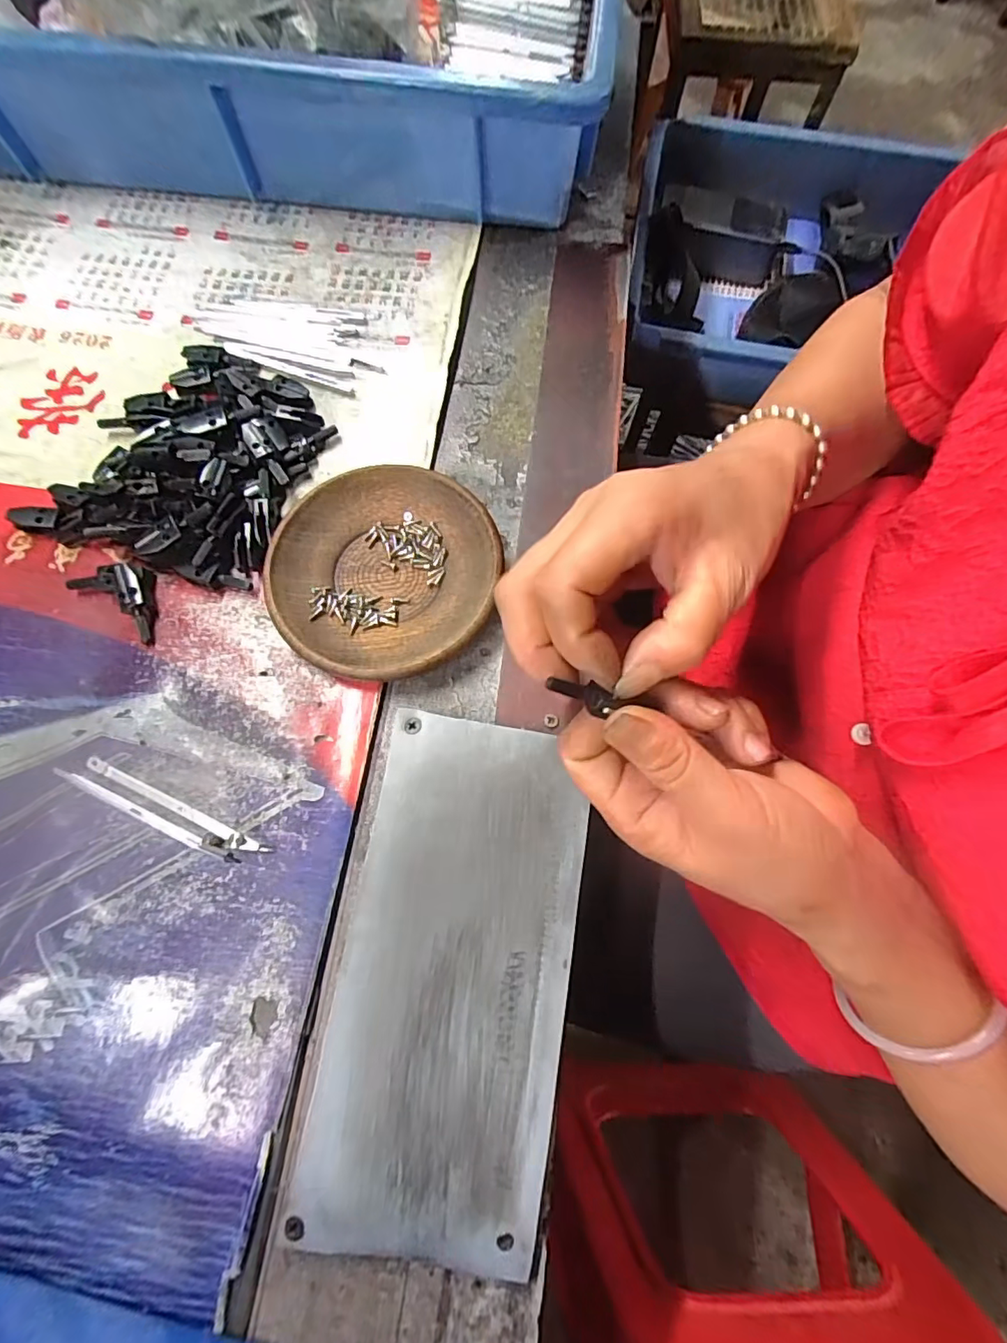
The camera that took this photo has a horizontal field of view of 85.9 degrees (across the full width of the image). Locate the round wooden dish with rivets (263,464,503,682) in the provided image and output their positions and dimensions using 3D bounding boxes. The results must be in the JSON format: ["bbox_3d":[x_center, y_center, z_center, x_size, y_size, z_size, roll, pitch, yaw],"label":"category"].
[{"bbox_3d":[-0.060,-0.051,0.275,0.110,0.018,0.114,0,73,0],"label":"round wooden dish with rivets"}]

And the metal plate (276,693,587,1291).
[{"bbox_3d":[-0.020,0.119,0.224,0.093,0.005,0.196,9,72,3],"label":"metal plate"}]

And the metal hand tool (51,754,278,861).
[{"bbox_3d":[-0.154,0.064,0.246,0.100,0.005,0.014,24,74,7],"label":"metal hand tool"}]

